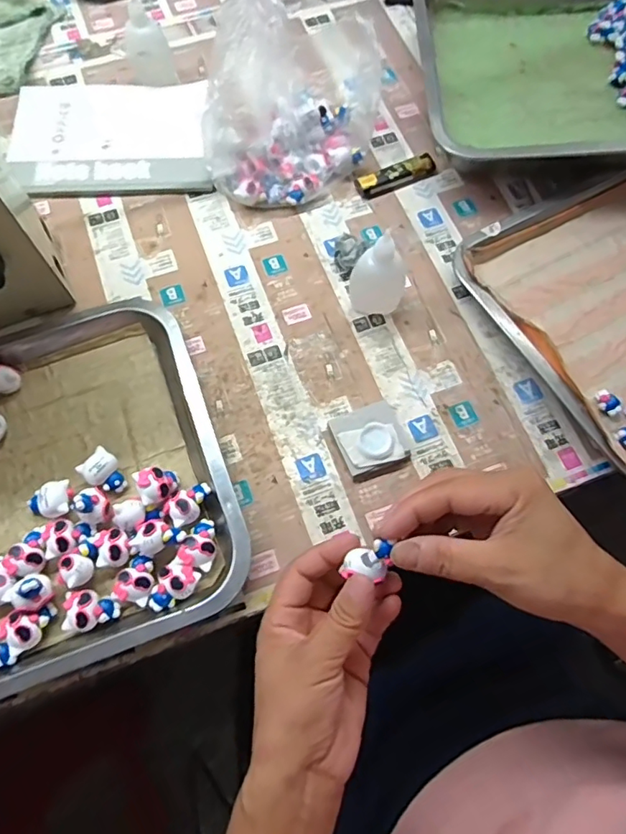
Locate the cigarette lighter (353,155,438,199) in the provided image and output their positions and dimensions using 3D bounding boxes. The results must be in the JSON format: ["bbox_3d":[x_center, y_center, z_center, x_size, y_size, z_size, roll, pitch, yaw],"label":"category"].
[{"bbox_3d":[0.081,-0.235,0.514,0.081,0.015,0.021,-25,72,-12],"label":"cigarette lighter"}]

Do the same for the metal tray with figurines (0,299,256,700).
[{"bbox_3d":[-0.244,0.060,0.381,0.353,0.031,0.266,-19,71,-10],"label":"metal tray with figurines"}]

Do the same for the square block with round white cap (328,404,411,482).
[{"bbox_3d":[0.046,0.017,0.414,0.052,0.014,0.053,-20,71,-10],"label":"square block with round white cap"}]

